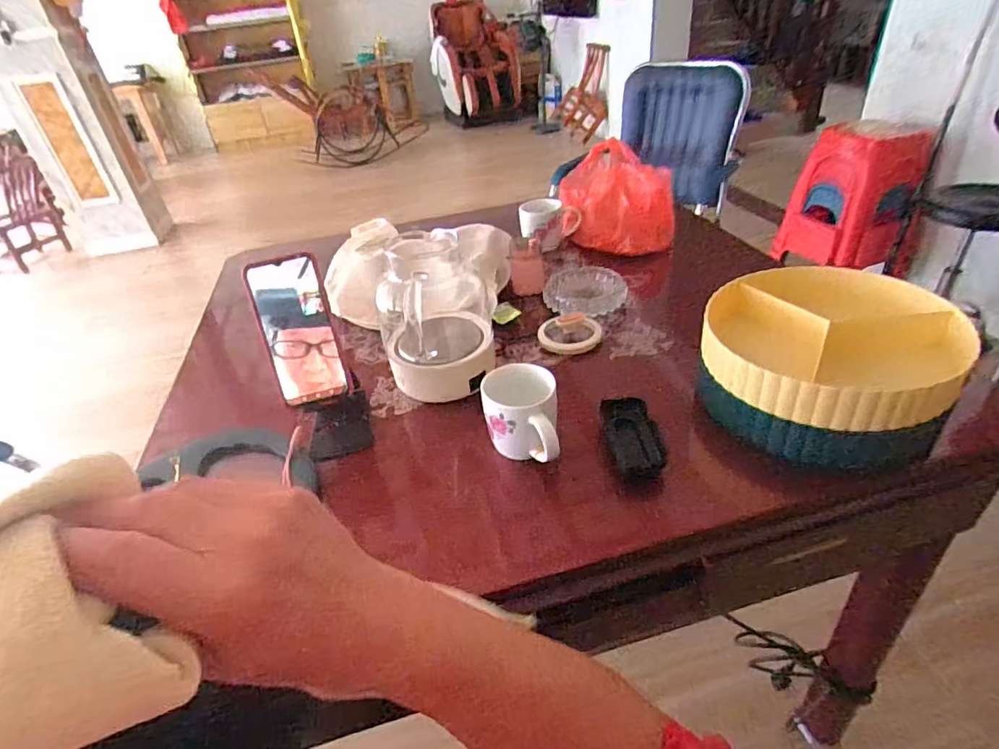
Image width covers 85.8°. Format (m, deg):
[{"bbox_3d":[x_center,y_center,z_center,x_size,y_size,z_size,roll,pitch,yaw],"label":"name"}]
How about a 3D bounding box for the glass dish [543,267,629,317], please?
[{"bbox_3d":[0.139,-0.139,0.873,0.127,0.025,0.152,-1,36,8],"label":"glass dish"}]

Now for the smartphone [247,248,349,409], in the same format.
[{"bbox_3d":[-0.220,-0.048,0.593,0.077,0.162,0.014,-16,13,-12],"label":"smartphone"}]

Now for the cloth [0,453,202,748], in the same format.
[{"bbox_3d":[-0.161,0.075,0.179,0.074,0.046,0.109,-29,41,-27],"label":"cloth"}]

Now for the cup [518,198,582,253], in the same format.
[{"bbox_3d":[0.099,-0.285,1.044,0.117,0.092,0.078,-1,36,8],"label":"cup"}]

